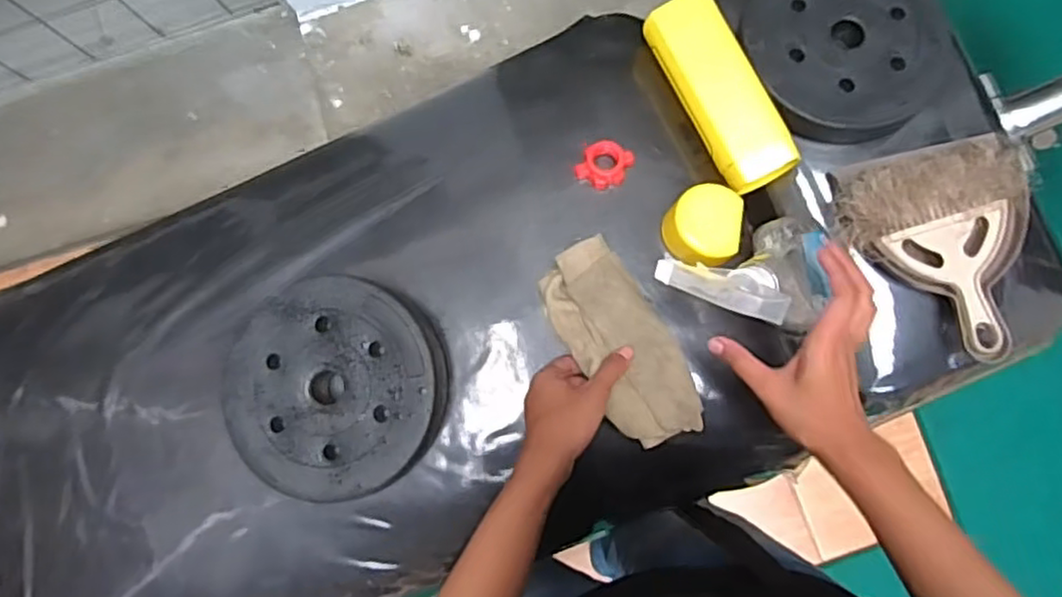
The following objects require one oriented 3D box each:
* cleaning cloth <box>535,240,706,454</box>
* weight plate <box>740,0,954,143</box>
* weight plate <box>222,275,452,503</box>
[{"bbox_3d":[0.073,0.035,0.563,0.077,0.023,0.170,-31,80,-1],"label":"cleaning cloth"},{"bbox_3d":[0.292,-0.239,0.642,0.179,0.040,0.177,-1,82,4],"label":"weight plate"},{"bbox_3d":[-0.171,0.077,0.600,0.189,0.029,0.183,-1,82,4],"label":"weight plate"}]

